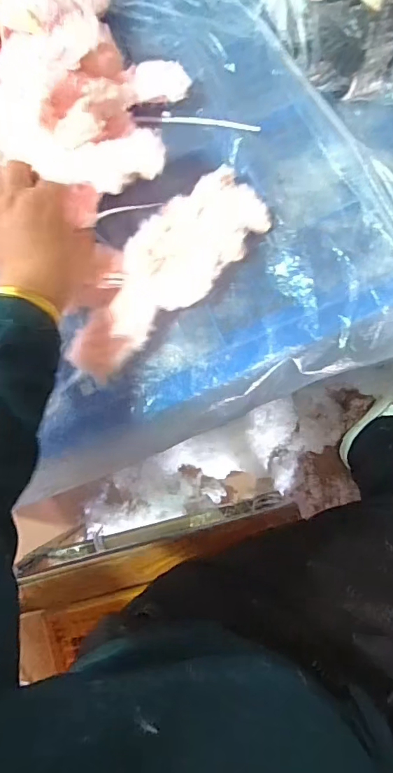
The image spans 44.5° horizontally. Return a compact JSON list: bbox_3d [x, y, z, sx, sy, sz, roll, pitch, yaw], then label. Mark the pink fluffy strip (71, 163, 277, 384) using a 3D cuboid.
[{"bbox_3d":[-0.035,-0.106,0.465,0.087,0.039,0.229,43,90,7],"label":"pink fluffy strip"}]

